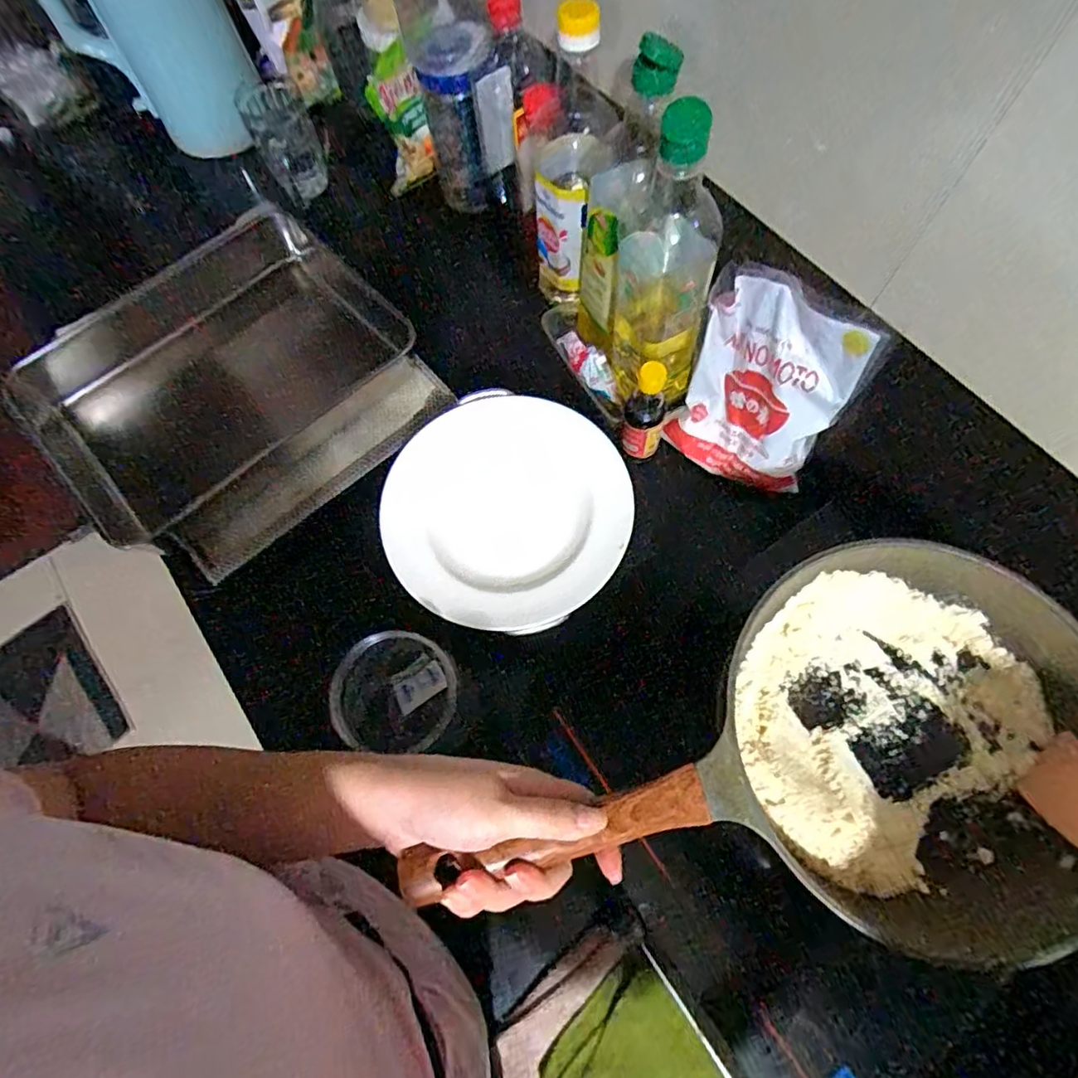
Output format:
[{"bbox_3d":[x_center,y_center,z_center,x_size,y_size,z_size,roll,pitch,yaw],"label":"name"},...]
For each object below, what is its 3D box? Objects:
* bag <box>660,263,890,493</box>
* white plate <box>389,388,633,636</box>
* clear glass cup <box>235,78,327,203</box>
[{"bbox_3d":[0.208,-0.140,0.539,0.145,0.197,0.042,37,54,20],"label":"bag"},{"bbox_3d":[-0.026,-0.028,0.500,0.197,0.026,0.209,0,71,1],"label":"white plate"},{"bbox_3d":[-0.335,-0.528,0.763,0.073,0.128,0.068,0,71,1],"label":"clear glass cup"}]

